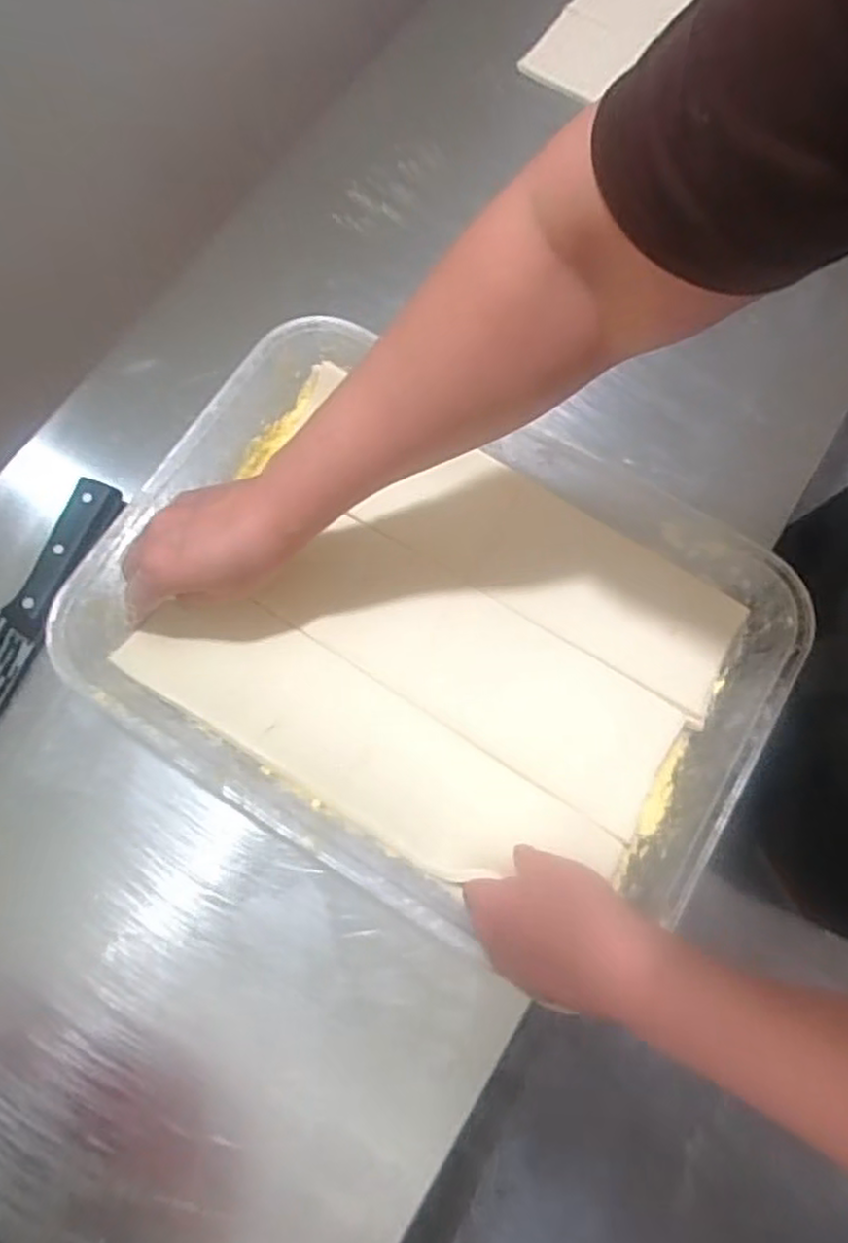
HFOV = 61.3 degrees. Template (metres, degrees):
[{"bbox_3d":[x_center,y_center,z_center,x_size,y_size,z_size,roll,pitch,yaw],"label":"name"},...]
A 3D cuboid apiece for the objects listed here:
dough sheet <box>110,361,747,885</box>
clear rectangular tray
[{"bbox_3d":[0.012,0.009,0.455,0.316,0.021,0.242,32,76,7],"label":"dough sheet"},{"bbox_3d":[0.000,0.010,0.441,0.385,0.047,0.269,32,77,7],"label":"clear rectangular tray"}]

